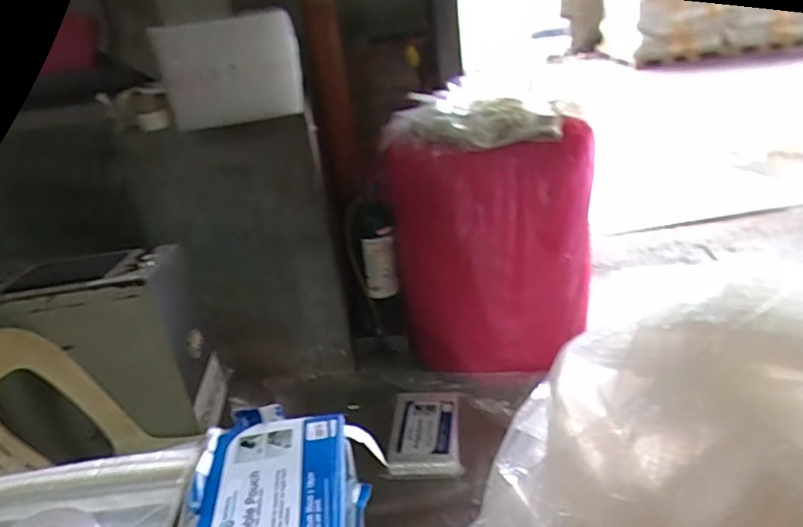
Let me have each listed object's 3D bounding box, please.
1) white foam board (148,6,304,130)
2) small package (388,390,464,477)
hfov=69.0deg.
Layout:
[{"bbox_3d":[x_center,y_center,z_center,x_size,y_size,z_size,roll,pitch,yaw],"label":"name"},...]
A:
[{"bbox_3d":[-0.428,-0.483,1.464,0.341,0.296,0.044,-9,52,-2],"label":"white foam board"},{"bbox_3d":[0.076,0.498,1.758,0.210,0.064,0.317,-3,27,8],"label":"small package"}]

